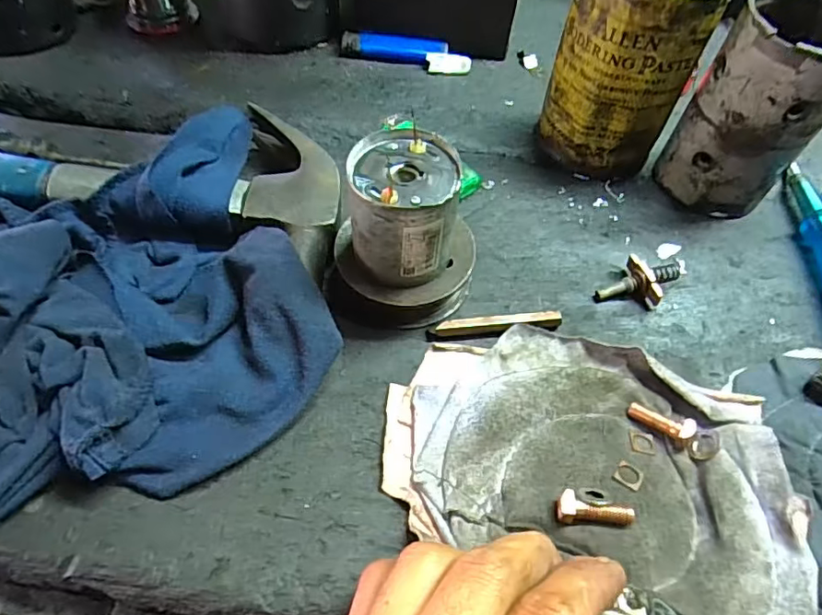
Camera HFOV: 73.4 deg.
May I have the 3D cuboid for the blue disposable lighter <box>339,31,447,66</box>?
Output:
[{"bbox_3d":[-0.013,-0.195,0.416,0.078,0.014,0.020,10,52,2],"label":"blue disposable lighter"}]

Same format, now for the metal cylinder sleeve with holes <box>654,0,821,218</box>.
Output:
[{"bbox_3d":[0.196,-0.111,0.315,0.067,0.109,0.068,32,56,19],"label":"metal cylinder sleeve with holes"}]

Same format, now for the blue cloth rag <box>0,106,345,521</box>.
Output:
[{"bbox_3d":[-0.160,-0.001,0.250,0.226,0.039,0.190,-18,56,-19],"label":"blue cloth rag"}]

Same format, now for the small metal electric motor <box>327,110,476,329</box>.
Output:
[{"bbox_3d":[-0.002,-0.039,0.266,0.071,0.067,0.061,12,52,4],"label":"small metal electric motor"}]

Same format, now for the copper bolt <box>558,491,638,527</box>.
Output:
[{"bbox_3d":[0.071,0.079,0.214,0.028,0.008,0.010,8,51,1],"label":"copper bolt"}]

